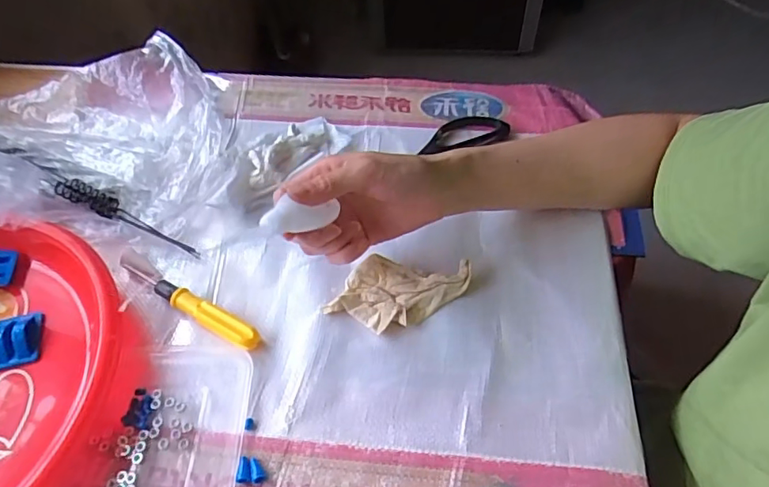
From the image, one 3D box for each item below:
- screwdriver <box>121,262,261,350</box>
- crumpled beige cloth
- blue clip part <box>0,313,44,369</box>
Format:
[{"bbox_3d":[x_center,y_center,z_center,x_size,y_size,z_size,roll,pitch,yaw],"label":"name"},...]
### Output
[{"bbox_3d":[-0.157,0.047,0.427,0.142,0.016,0.016,25,58,20],"label":"screwdriver"},{"bbox_3d":[0.010,0.035,0.426,0.106,0.018,0.063,-30,57,-18],"label":"crumpled beige cloth"},{"bbox_3d":[-0.281,0.072,0.410,0.031,0.019,0.043,-12,53,-6],"label":"blue clip part"}]

